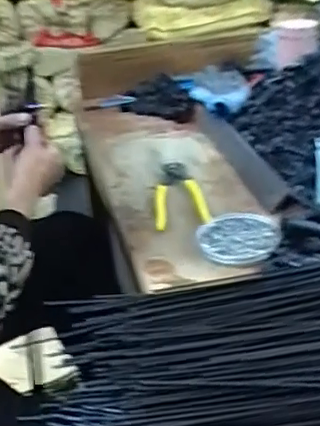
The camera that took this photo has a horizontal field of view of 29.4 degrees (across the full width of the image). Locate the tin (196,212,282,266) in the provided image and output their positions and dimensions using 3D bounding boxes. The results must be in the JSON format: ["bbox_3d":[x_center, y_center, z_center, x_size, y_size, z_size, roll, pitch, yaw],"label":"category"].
[{"bbox_3d":[0.088,0.029,0.683,0.090,0.022,0.079,-5,28,3],"label":"tin"}]

